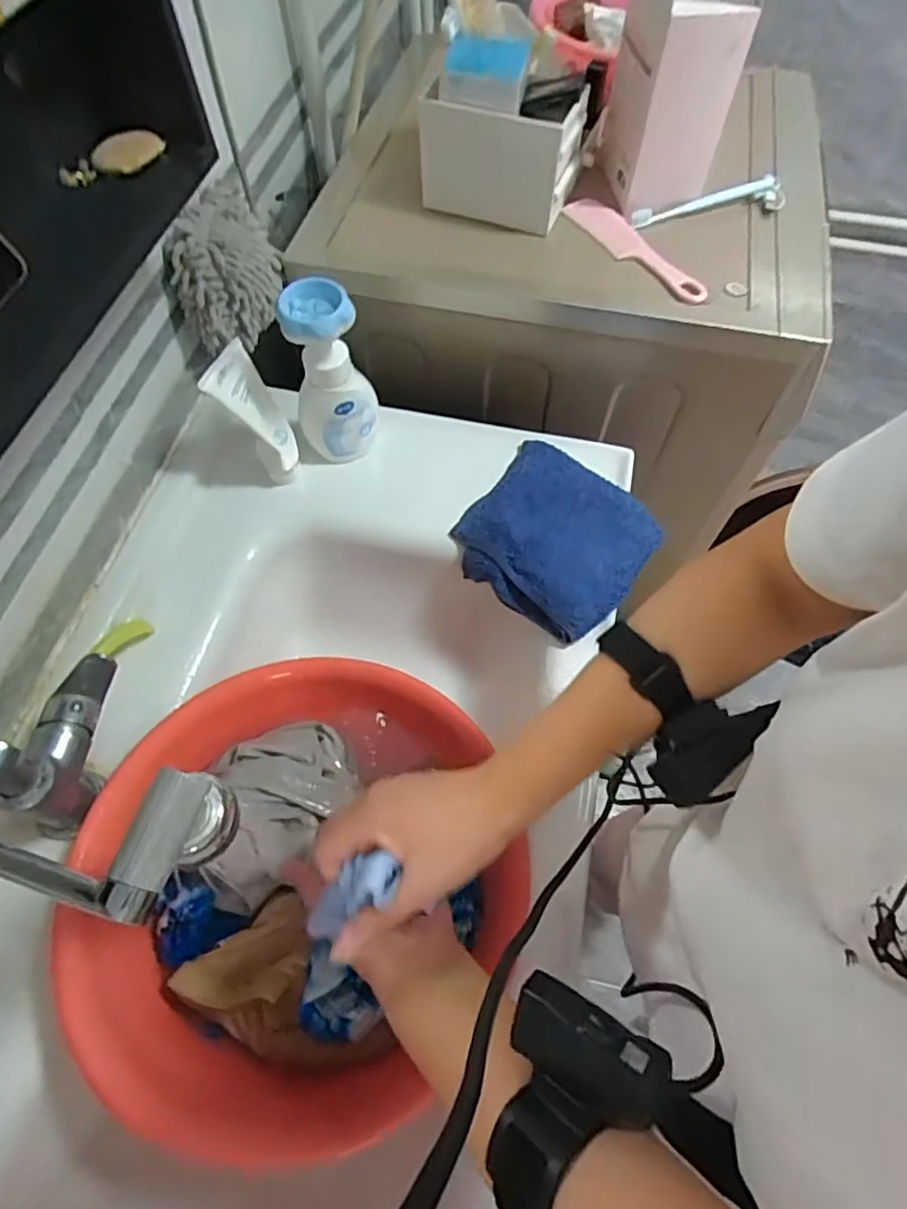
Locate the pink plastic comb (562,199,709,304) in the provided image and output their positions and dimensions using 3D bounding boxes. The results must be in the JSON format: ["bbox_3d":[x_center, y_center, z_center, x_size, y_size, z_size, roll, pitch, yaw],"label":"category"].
[{"bbox_3d":[0.205,-0.398,0.685,0.041,0.014,0.201,-32,66,-16],"label":"pink plastic comb"}]

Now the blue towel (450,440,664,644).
[{"bbox_3d":[0.108,-0.076,0.646,0.183,0.029,0.181,37,68,18],"label":"blue towel"}]

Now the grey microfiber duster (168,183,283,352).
[{"bbox_3d":[-0.230,-0.349,0.639,0.060,0.119,0.135,22,64,11],"label":"grey microfiber duster"}]

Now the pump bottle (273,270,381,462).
[{"bbox_3d":[-0.124,-0.229,0.629,0.069,0.174,0.060,8,62,4],"label":"pump bottle"}]

